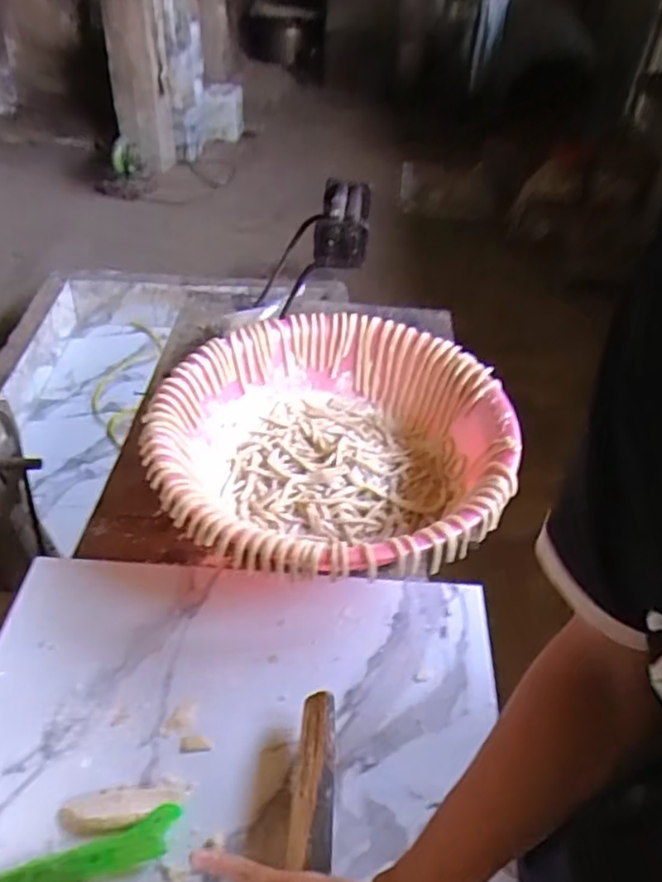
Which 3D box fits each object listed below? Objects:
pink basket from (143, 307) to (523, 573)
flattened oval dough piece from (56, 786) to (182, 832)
[{"bbox_3d":[0.003,0.005,0.795,0.401,0.109,0.394,0,43,0],"label":"pink basket"},{"bbox_3d":[-0.176,0.307,0.549,0.097,0.009,0.033,-3,44,-4],"label":"flattened oval dough piece"}]

